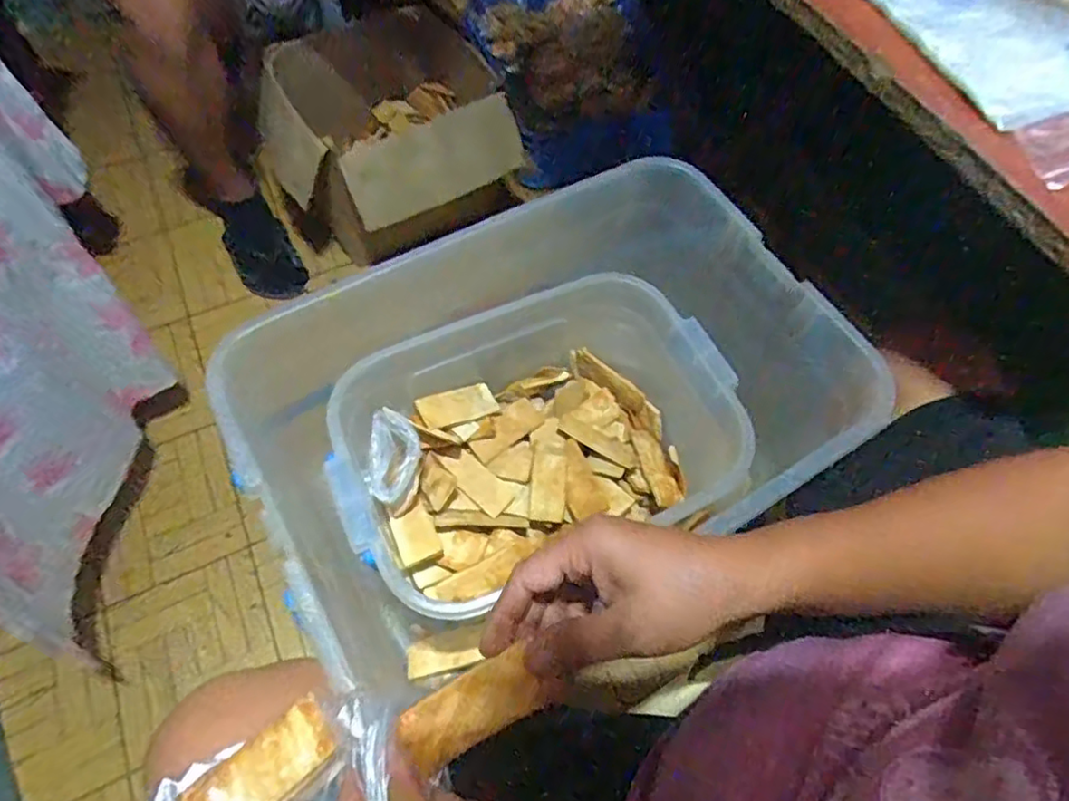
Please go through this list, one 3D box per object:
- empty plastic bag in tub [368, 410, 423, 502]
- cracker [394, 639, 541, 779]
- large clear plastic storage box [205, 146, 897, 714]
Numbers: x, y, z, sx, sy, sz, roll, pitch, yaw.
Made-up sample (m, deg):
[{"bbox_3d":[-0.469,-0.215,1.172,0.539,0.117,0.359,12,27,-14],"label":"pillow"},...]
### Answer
[{"bbox_3d":[-0.129,0.051,0.580,0.045,0.030,0.077,7,62,-1],"label":"empty plastic bag in tub"},{"bbox_3d":[-0.033,0.158,0.324,0.072,0.005,0.033,-30,88,-9],"label":"cracker"},{"bbox_3d":[0.002,0.018,0.612,0.481,0.246,0.327,-23,67,-15],"label":"large clear plastic storage box"}]

